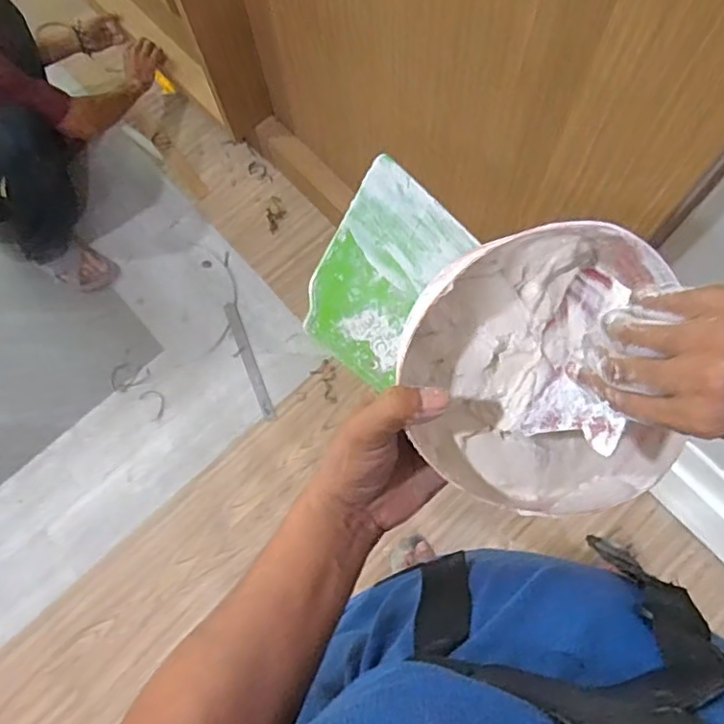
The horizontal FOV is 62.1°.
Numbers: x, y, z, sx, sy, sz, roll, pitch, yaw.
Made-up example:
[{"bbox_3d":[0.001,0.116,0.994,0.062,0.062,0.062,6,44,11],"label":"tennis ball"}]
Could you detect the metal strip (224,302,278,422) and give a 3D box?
[{"bbox_3d":[-0.277,-0.002,1.486,0.030,0.008,0.311,-22,80,-1],"label":"metal strip"}]

